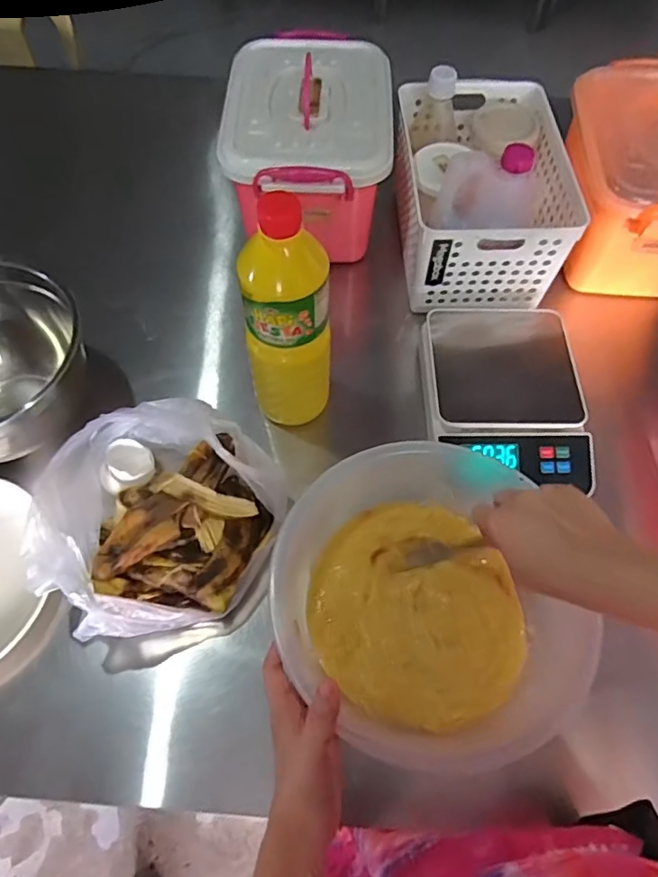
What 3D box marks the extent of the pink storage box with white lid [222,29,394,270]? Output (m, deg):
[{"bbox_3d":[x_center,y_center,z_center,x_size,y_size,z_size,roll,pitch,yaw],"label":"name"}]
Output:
[{"bbox_3d":[-0.024,-0.354,0.701,0.188,0.151,0.246,1,61,0],"label":"pink storage box with white lid"}]

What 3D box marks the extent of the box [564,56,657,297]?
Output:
[{"bbox_3d":[0.376,-0.304,0.670,0.179,0.159,0.237,5,61,3],"label":"box"}]

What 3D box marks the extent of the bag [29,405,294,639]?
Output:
[{"bbox_3d":[-0.149,0.070,0.487,0.179,0.100,0.187,5,61,3],"label":"bag"}]

